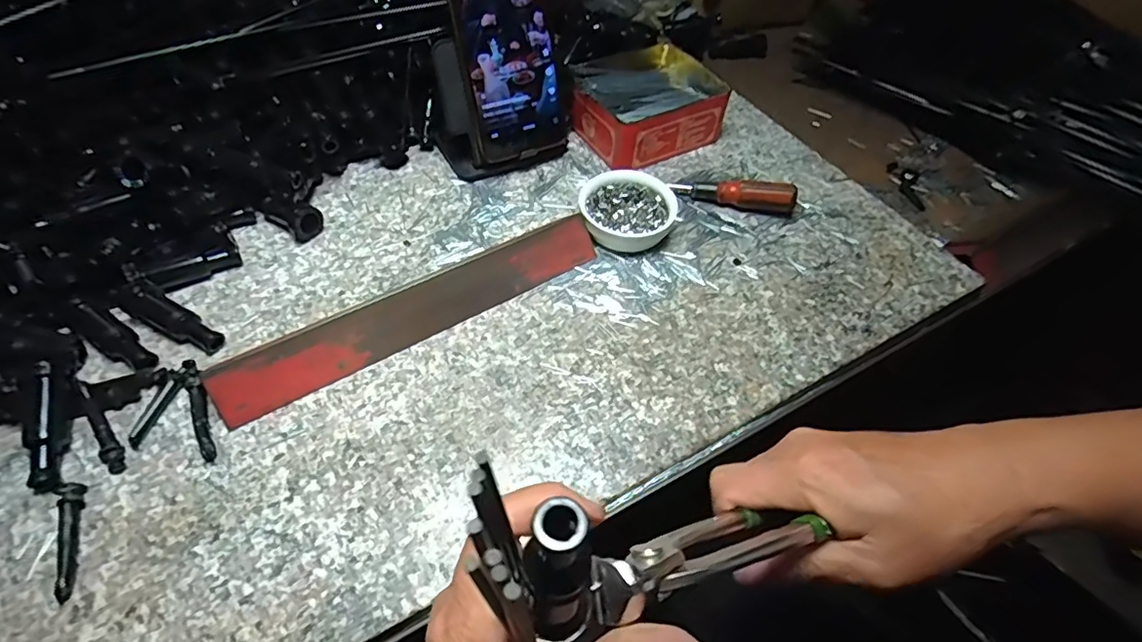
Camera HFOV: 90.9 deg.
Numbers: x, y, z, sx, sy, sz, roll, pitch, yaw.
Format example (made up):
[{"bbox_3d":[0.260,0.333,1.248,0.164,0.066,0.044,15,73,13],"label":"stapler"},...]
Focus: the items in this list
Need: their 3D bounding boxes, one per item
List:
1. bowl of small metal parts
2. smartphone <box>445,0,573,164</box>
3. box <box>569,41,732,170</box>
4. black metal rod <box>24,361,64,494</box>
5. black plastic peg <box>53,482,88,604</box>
[{"bbox_3d":[0.042,-0.083,0.429,0.070,0.029,0.064,2,53,-3],"label":"bowl of small metal parts"},{"bbox_3d":[-0.045,-0.214,0.429,0.088,0.166,0.009,-24,33,-19],"label":"smartphone"},{"bbox_3d":[0.068,-0.202,0.516,0.131,0.046,0.116,-28,59,-23],"label":"box"},{"bbox_3d":[-0.282,0.056,0.300,0.011,0.015,0.068,-13,71,-13],"label":"black metal rod"},{"bbox_3d":[-0.250,0.108,0.279,0.010,0.009,0.060,-16,56,-16],"label":"black plastic peg"}]

